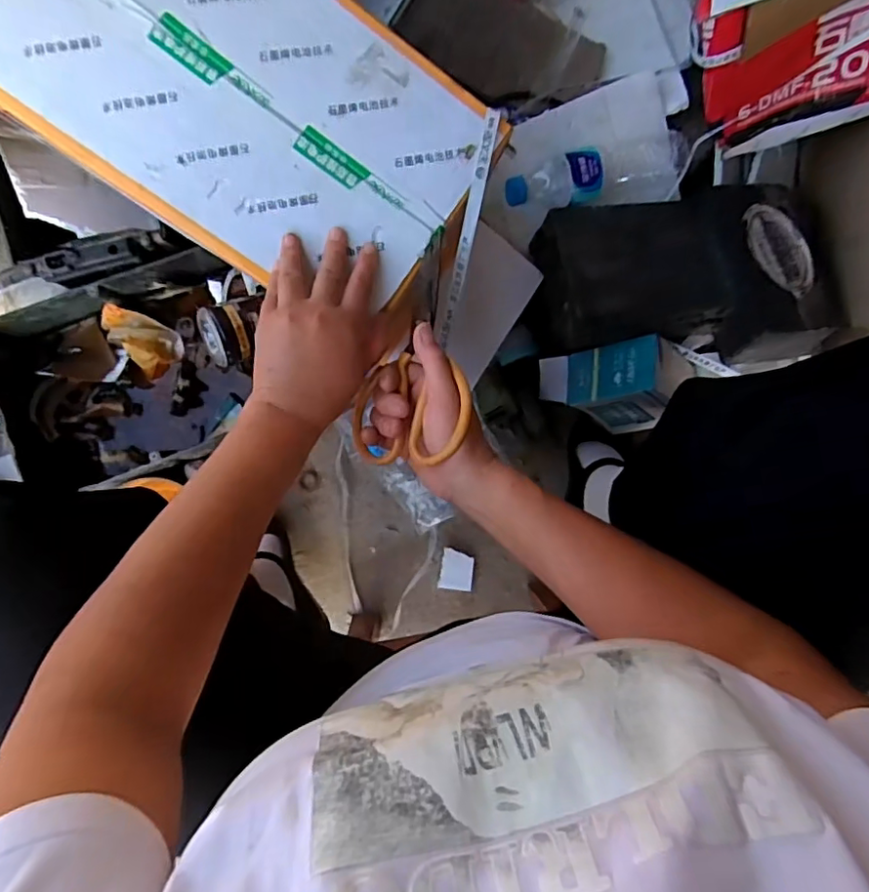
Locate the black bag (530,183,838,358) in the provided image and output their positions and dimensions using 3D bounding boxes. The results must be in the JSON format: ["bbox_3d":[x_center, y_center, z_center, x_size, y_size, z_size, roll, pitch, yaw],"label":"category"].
[{"bbox_3d":[0.294,-0.214,0.697,0.329,0.098,0.198,-7,90,-2],"label":"black bag"}]

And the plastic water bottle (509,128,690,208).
[{"bbox_3d":[0.205,-0.339,0.702,0.236,0.058,0.078,-16,91,-2],"label":"plastic water bottle"}]

